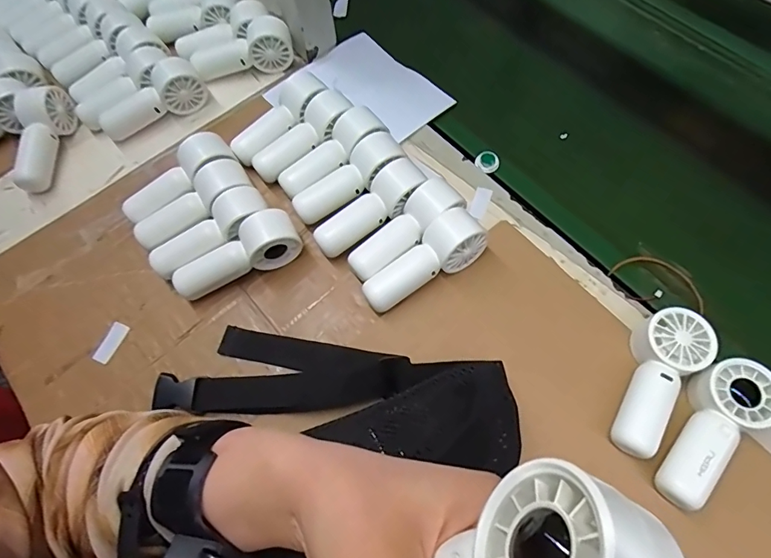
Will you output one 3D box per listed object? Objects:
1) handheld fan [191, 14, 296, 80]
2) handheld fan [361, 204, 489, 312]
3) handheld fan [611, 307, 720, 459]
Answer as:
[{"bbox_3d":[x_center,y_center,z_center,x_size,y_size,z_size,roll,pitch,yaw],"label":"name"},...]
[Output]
[{"bbox_3d":[-0.158,-0.250,0.488,0.111,0.040,0.035,-16,64,-4],"label":"handheld fan"},{"bbox_3d":[0.032,-0.012,0.370,0.107,0.046,0.036,-35,67,-13],"label":"handheld fan"},{"bbox_3d":[0.196,0.074,0.330,0.046,0.040,0.109,36,71,19],"label":"handheld fan"}]

